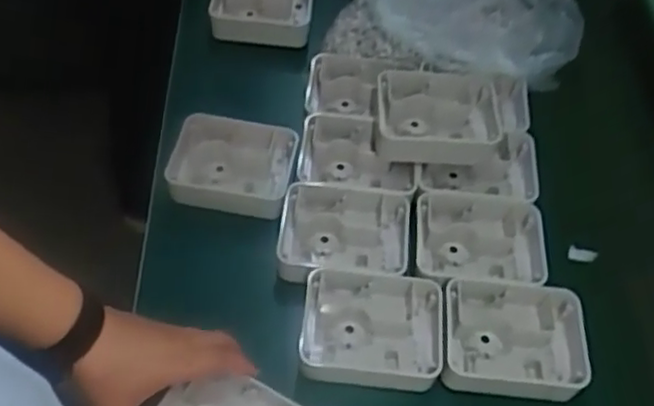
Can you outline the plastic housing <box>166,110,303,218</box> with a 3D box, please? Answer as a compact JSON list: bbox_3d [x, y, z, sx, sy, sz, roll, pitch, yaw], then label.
[{"bbox_3d":[-0.103,-0.040,0.737,0.131,0.047,0.099,8,56,1],"label":"plastic housing"}]

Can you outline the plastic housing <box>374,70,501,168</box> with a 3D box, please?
[{"bbox_3d":[0.118,-0.088,0.724,0.132,0.045,0.101,4,56,-2],"label":"plastic housing"}]

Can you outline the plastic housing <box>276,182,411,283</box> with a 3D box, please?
[{"bbox_3d":[0.019,0.028,0.684,0.130,0.034,0.106,3,56,-2],"label":"plastic housing"}]

